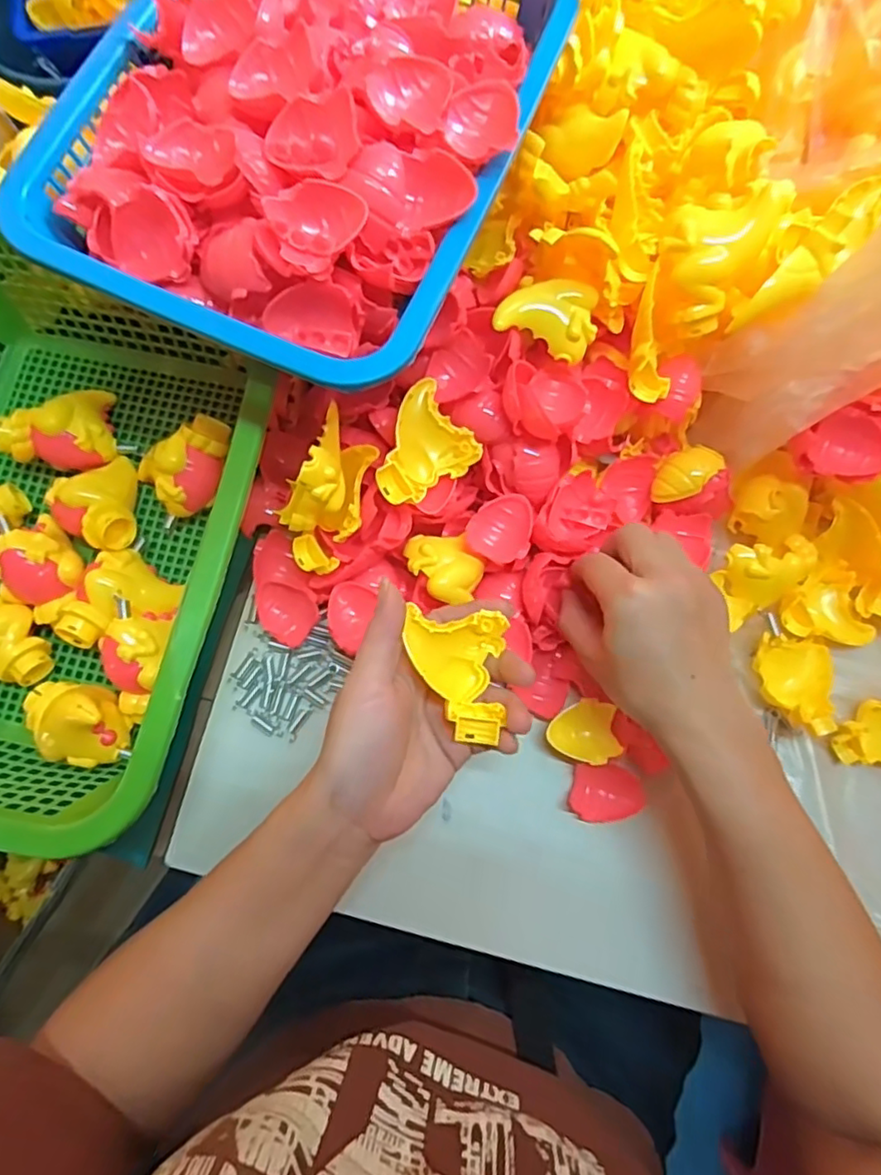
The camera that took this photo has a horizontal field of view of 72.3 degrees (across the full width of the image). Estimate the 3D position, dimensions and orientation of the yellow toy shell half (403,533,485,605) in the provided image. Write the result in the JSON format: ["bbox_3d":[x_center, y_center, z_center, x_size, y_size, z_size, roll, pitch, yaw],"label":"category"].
[{"bbox_3d":[0.004,-0.014,0.381,0.045,0.017,0.056,-34,81,-6],"label":"yellow toy shell half"}]

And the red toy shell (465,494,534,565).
[{"bbox_3d":[0.039,-0.038,0.374,0.038,0.012,0.043,23,81,4],"label":"red toy shell"}]

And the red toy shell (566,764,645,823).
[{"bbox_3d":[0.106,0.131,0.385,0.043,0.013,0.034,2,80,0],"label":"red toy shell"}]

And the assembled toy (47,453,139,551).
[{"bbox_3d":[-0.221,-0.057,0.397,0.055,0.041,0.059,32,81,6],"label":"assembled toy"}]

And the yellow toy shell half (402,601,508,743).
[{"bbox_3d":[0.008,0.045,0.314,0.049,0.030,0.066,4,80,1],"label":"yellow toy shell half"}]

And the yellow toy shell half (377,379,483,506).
[{"bbox_3d":[-0.015,-0.083,0.366,0.066,0.028,0.054,-40,82,-7],"label":"yellow toy shell half"}]

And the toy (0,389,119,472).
[{"bbox_3d":[-0.256,-0.113,0.413,0.060,0.043,0.063,5,80,1],"label":"toy"}]

